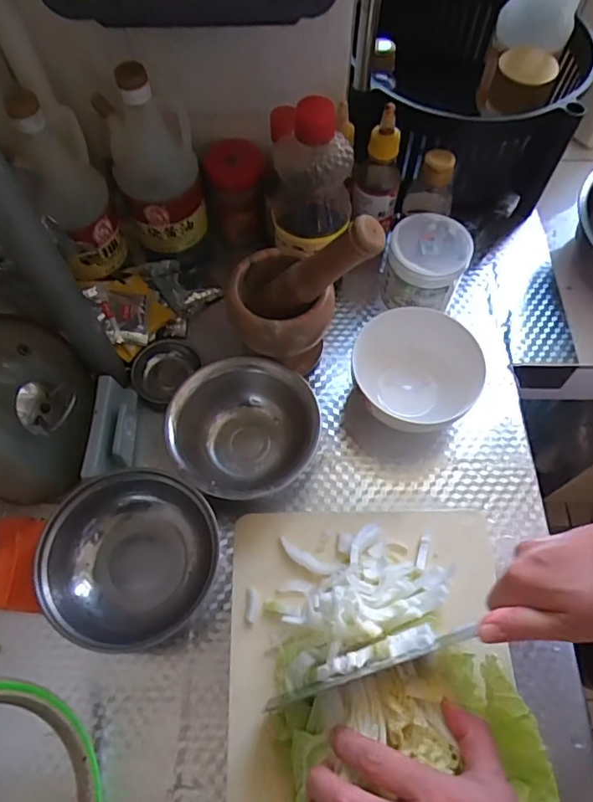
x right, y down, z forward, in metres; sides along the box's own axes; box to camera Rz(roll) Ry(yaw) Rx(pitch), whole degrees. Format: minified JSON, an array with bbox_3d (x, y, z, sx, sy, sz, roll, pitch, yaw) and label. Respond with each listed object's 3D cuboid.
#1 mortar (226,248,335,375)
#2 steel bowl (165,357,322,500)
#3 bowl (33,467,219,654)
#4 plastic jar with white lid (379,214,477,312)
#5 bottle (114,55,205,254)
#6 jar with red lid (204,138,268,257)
[{"bbox_3d":[-0.015,-0.082,0.545,0.098,0.115,0.093,0,63,-1],"label":"mortar"},{"bbox_3d":[-0.050,0.028,0.517,0.133,0.065,0.141,0,63,-1],"label":"steel bowl"},{"bbox_3d":[-0.141,0.135,0.461,0.130,0.066,0.142,0,63,-1],"label":"bowl"},{"bbox_3d":[0.138,-0.141,0.586,0.080,0.092,0.075,0,63,-1],"label":"plastic jar with white lid"},{"bbox_3d":[-0.142,-0.242,0.542,0.079,0.193,0.072,-10,64,-6],"label":"bottle"},{"bbox_3d":[-0.070,-0.241,0.645,0.067,0.129,0.060,0,63,-1],"label":"jar with red lid"}]

